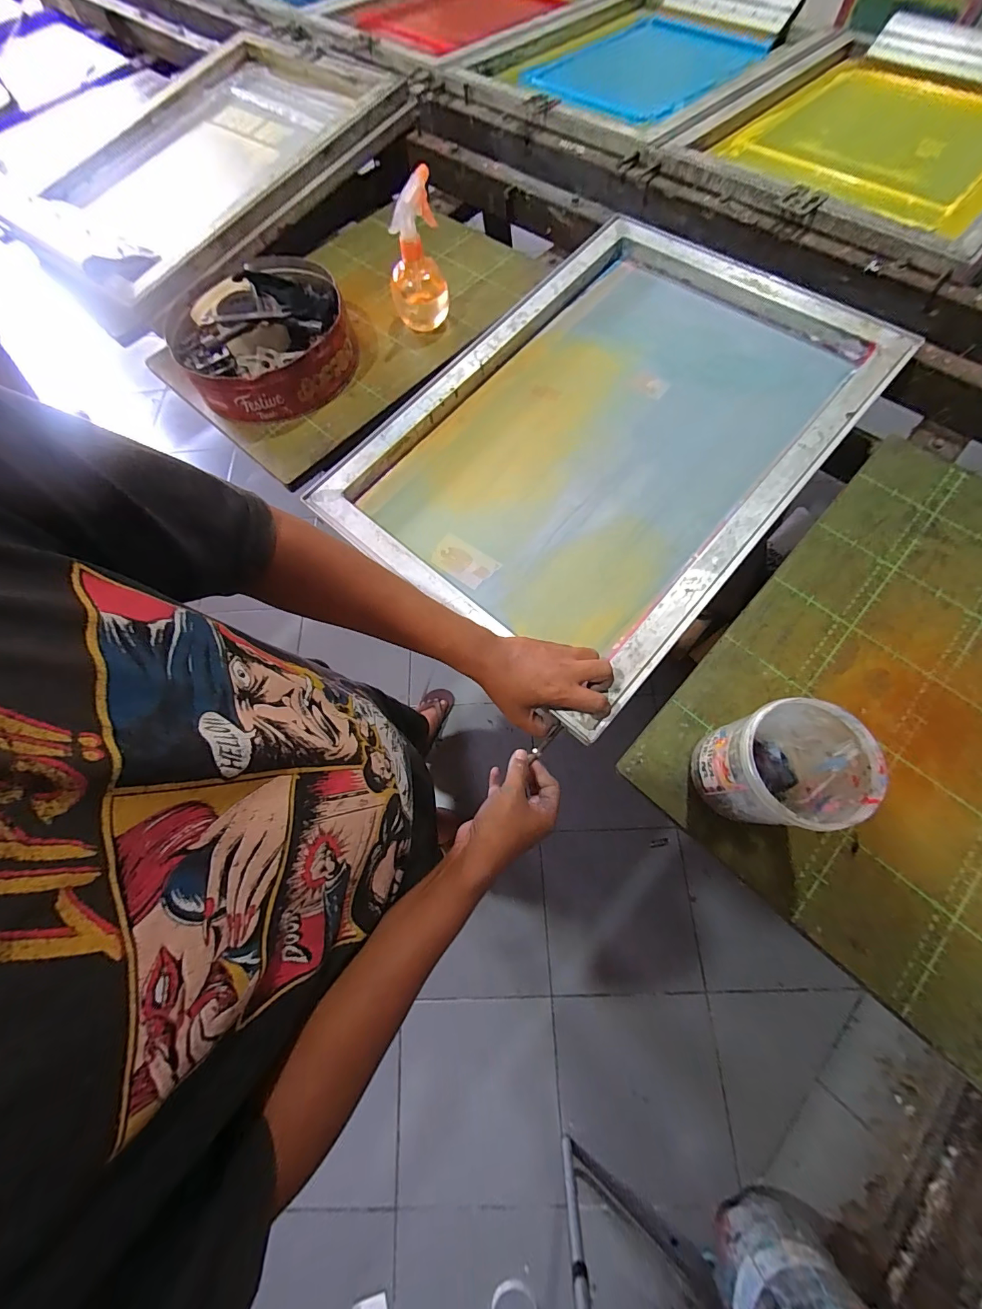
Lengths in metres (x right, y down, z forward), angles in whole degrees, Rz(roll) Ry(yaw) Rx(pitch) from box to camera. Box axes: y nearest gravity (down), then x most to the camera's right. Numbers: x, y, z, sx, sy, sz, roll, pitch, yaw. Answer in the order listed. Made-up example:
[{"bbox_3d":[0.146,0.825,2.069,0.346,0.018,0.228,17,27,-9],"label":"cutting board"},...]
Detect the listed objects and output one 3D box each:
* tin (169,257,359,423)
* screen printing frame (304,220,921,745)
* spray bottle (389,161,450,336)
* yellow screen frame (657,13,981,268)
[{"bbox_3d":[-0.337,-0.479,0.650,0.249,0.106,0.235,-1,70,2],"label":"tin"},{"bbox_3d":[0.140,-0.297,0.565,0.487,0.035,0.632,40,81,17],"label":"screen printing frame"},{"bbox_3d":[-0.115,-0.589,0.645,0.085,0.164,0.081,-11,70,-2],"label":"spray bottle"},{"bbox_3d":[0.703,-0.930,0.751,0.514,0.045,0.716,42,77,15],"label":"yellow screen frame"}]

